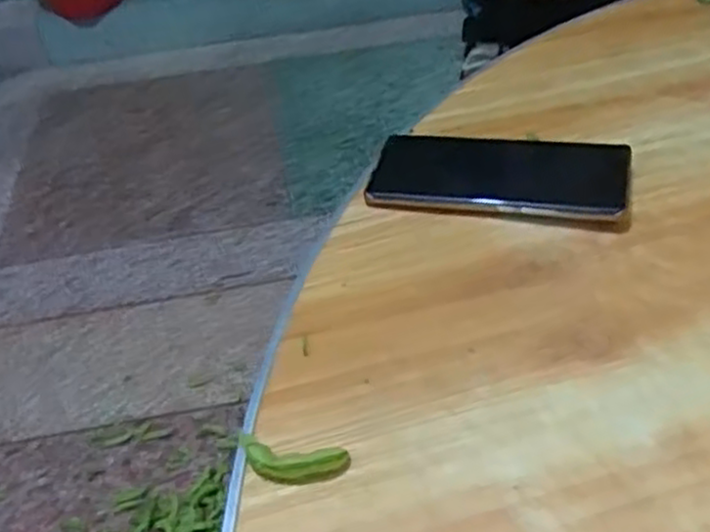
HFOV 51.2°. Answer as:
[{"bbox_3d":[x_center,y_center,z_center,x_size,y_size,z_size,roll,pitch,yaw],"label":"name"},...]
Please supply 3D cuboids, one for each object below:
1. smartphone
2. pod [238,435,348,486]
[{"bbox_3d":[0.092,-0.062,0.481,0.161,0.012,0.079,3,43,14],"label":"smartphone"},{"bbox_3d":[-0.030,0.093,0.348,0.052,0.011,0.019,2,43,11],"label":"pod"}]

